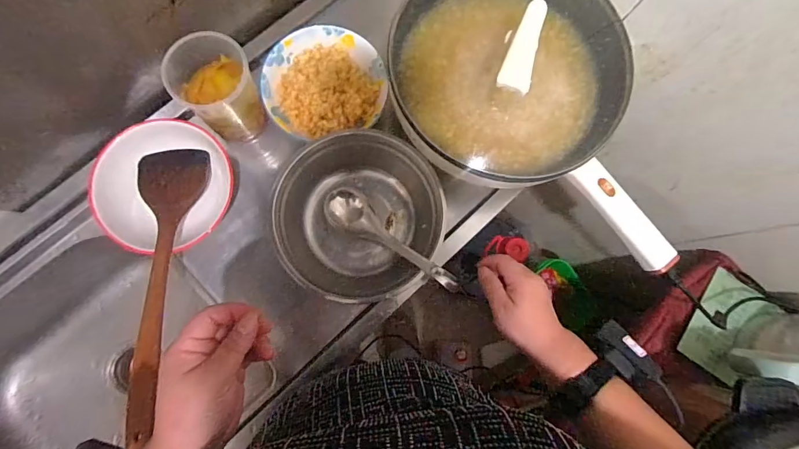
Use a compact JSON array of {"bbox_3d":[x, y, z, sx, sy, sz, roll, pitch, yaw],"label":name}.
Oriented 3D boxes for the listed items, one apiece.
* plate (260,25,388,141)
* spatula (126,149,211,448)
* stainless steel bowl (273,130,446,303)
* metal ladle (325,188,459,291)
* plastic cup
[{"bbox_3d":[-0.107,-0.208,0.592,0.170,0.040,0.154,-8,82,-6],"label":"plate"},{"bbox_3d":[-0.298,0.061,0.506,0.085,0.033,0.364,-5,62,-5],"label":"spatula"},{"bbox_3d":[-0.054,-0.007,0.577,0.218,0.089,0.216,1,81,-4],"label":"stainless steel bowl"},{"bbox_3d":[-0.014,0.019,0.559,0.221,0.027,0.056,34,80,16],"label":"metal ladle"},{"bbox_3d":[-0.240,-0.180,0.553,0.098,0.118,0.093,1,81,-4],"label":"plastic cup"}]

